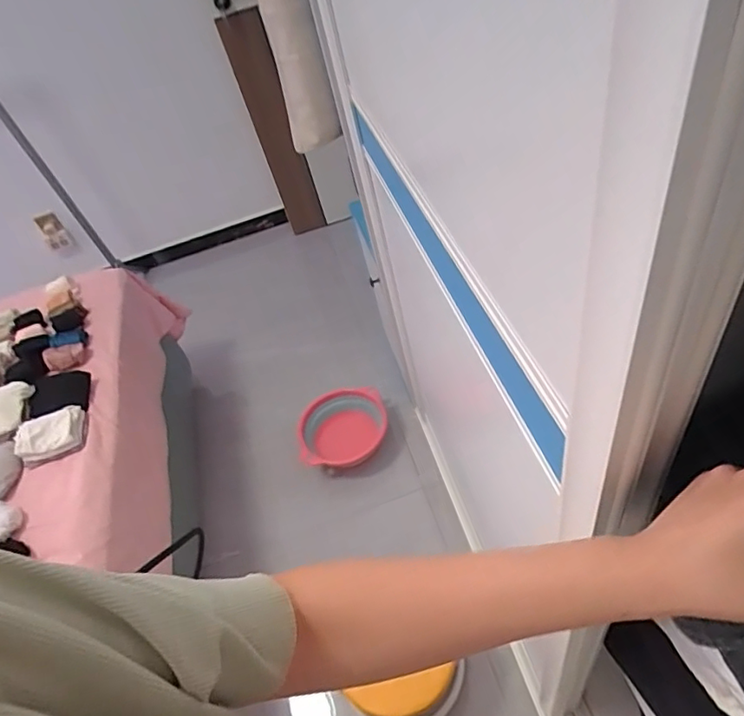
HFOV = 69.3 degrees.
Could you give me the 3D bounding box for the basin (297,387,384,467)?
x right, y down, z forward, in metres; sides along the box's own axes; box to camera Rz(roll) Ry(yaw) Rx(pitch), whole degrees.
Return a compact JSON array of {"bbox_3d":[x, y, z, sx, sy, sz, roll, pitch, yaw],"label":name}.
[{"bbox_3d":[-0.091,0.206,1.653,0.254,0.094,0.274,-2,42,1],"label":"basin"}]

